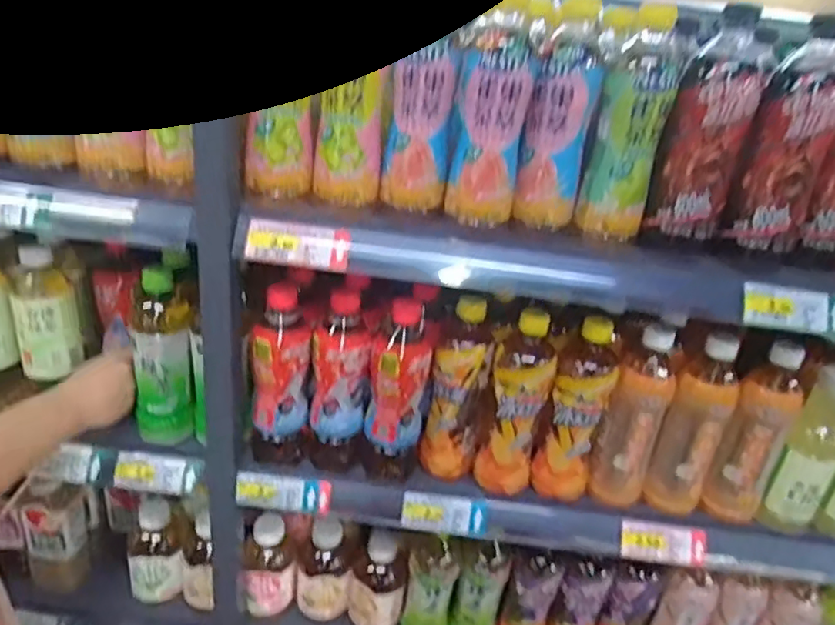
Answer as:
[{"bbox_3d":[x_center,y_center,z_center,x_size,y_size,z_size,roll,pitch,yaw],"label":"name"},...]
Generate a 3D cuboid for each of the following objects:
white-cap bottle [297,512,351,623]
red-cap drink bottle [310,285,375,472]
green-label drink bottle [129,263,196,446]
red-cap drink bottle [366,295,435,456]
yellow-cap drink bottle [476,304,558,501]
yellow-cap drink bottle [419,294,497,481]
[{"bbox_3d":[-0.127,0.353,0.818,0.073,0.131,0.053,4,25,-8],"label":"white-cap bottle"},{"bbox_3d":[-0.086,0.075,0.670,0.066,0.204,0.067,4,25,-8],"label":"red-cap drink bottle"},{"bbox_3d":[-0.289,0.047,0.681,0.060,0.207,0.068,-3,27,-22],"label":"green-label drink bottle"},{"bbox_3d":[-0.017,0.073,0.648,0.065,0.181,0.052,8,25,2],"label":"red-cap drink bottle"},{"bbox_3d":[0.113,0.100,0.657,0.062,0.201,0.060,28,32,37],"label":"yellow-cap drink bottle"},{"bbox_3d":[0.051,0.084,0.678,0.071,0.202,0.069,10,25,5],"label":"yellow-cap drink bottle"}]

